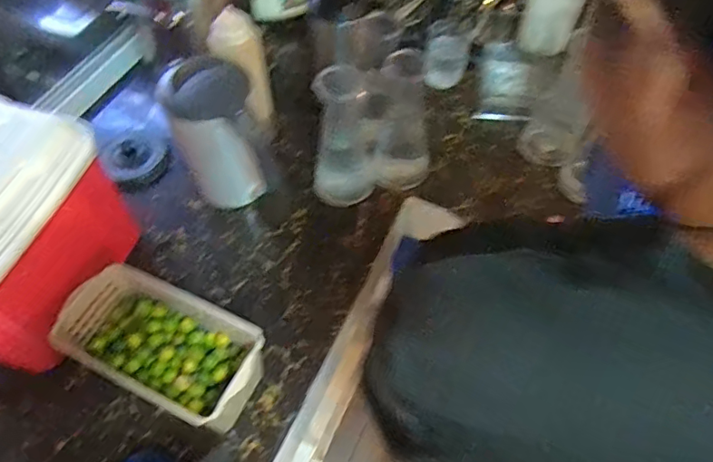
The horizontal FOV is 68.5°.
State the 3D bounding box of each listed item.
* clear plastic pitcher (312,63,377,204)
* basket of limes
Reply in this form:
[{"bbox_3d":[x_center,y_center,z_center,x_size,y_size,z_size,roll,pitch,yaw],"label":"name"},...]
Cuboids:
[{"bbox_3d":[-0.017,-0.152,0.873,0.105,0.224,0.102,4,56,3],"label":"clear plastic pitcher"},{"bbox_3d":[-0.258,0.165,0.728,0.276,0.130,0.145,22,59,14],"label":"basket of limes"}]

